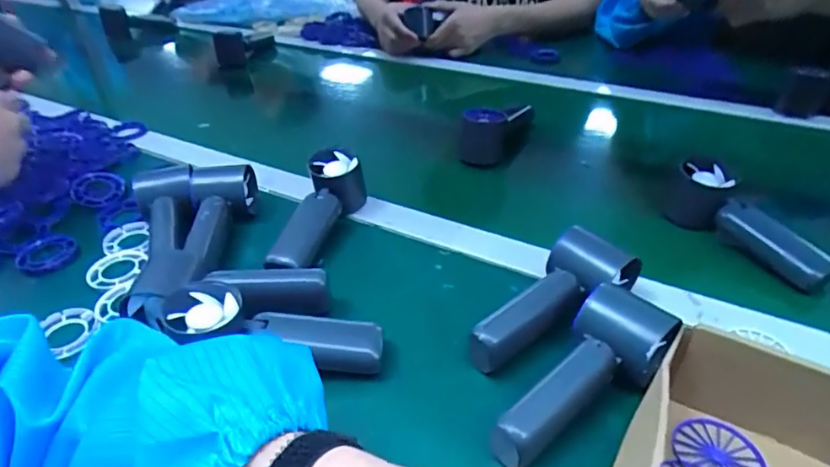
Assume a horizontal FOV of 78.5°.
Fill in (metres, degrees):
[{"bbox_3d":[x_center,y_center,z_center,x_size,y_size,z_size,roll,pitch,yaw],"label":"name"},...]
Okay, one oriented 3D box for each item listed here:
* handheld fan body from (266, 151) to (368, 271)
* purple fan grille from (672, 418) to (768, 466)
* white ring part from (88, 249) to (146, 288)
[{"bbox_3d":[-0.098,-0.020,0.513,0.050,0.055,0.142,13,57,20],"label":"handheld fan body"},{"bbox_3d":[0.187,0.137,0.311,0.050,0.004,0.049,-2,37,2],"label":"purple fan grille"},{"bbox_3d":[-0.275,0.032,0.469,0.048,0.007,0.050,2,37,7],"label":"white ring part"}]

